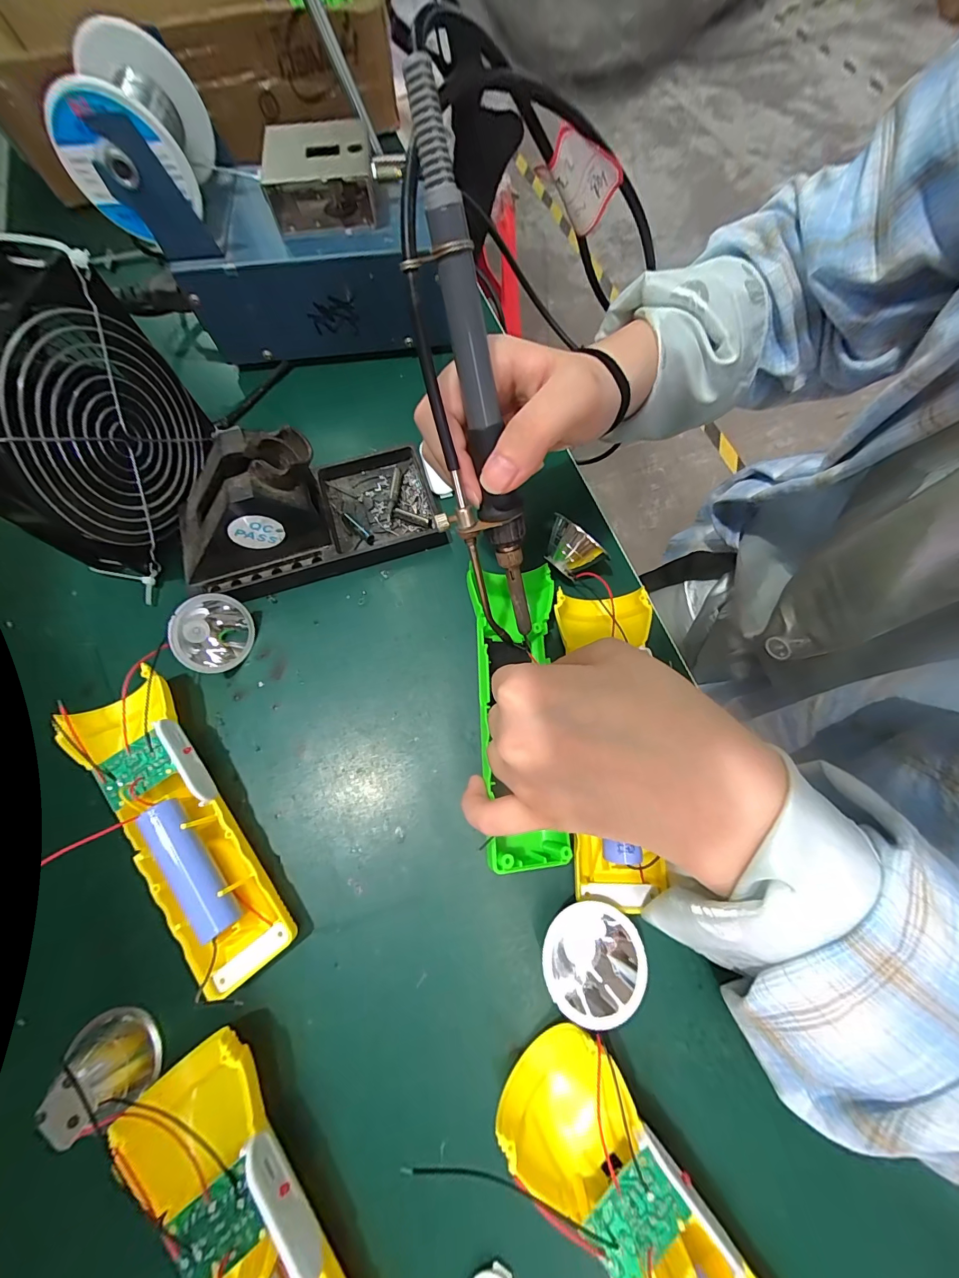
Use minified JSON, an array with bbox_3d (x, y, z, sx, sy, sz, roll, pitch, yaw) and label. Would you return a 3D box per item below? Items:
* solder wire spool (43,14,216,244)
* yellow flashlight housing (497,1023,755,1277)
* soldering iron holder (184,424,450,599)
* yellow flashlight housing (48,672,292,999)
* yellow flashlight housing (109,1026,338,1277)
[{"bbox_3d":[-0.195,-0.289,0.239,0.064,0.057,0.070,0,71,1],"label":"solder wire spool"},{"bbox_3d":[0.074,0.239,0.155,0.049,0.036,0.160,-36,74,-11],"label":"yellow flashlight housing"},{"bbox_3d":[-0.106,-0.084,0.250,0.156,0.070,0.074,-18,72,-5],"label":"soldering iron holder"},{"bbox_3d":[-0.153,0.090,0.212,0.055,0.031,0.164,-39,75,-12],"label":"yellow flashlight housing"},{"bbox_3d":[-0.076,0.242,0.158,0.047,0.033,0.162,-36,74,-11],"label":"yellow flashlight housing"}]

